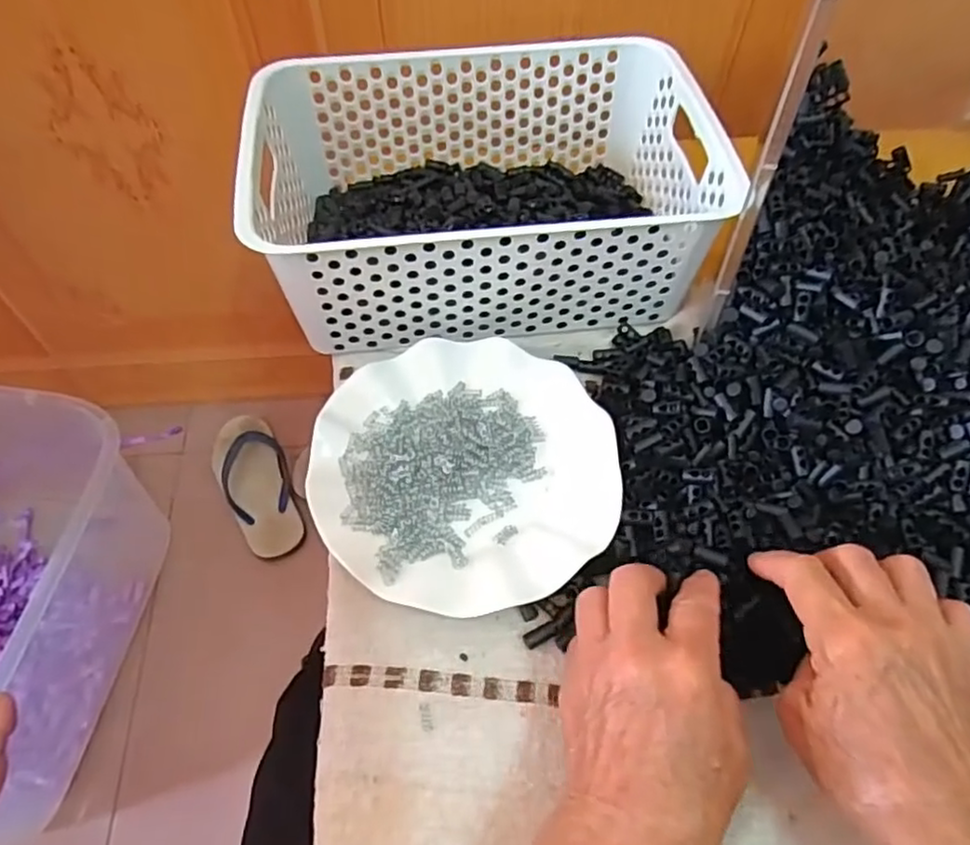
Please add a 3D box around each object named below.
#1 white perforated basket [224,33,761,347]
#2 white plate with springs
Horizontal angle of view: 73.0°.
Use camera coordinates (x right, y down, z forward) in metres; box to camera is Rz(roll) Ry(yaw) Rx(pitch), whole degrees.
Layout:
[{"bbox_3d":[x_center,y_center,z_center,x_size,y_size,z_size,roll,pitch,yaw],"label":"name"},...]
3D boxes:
[{"bbox_3d":[-0.003,-0.167,0.470,0.298,0.096,0.201,-8,59,-7],"label":"white perforated basket"},{"bbox_3d":[-0.012,0.027,0.405,0.178,0.020,0.177,1,58,-1],"label":"white plate with springs"}]

